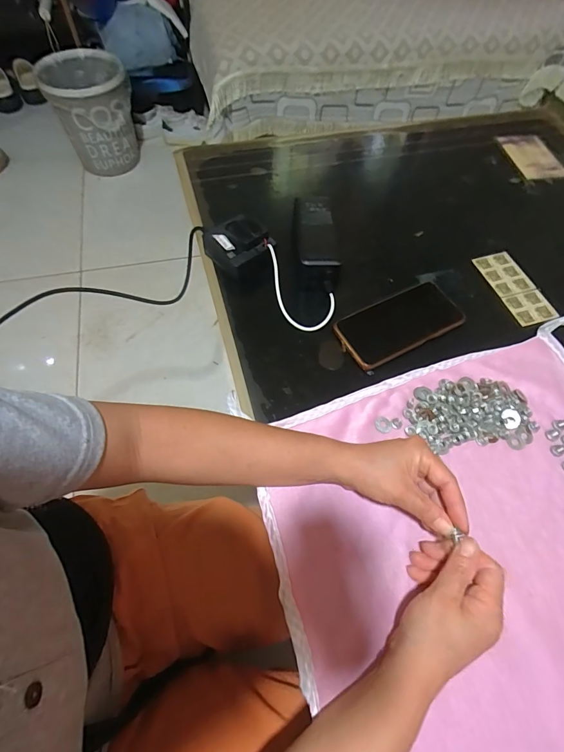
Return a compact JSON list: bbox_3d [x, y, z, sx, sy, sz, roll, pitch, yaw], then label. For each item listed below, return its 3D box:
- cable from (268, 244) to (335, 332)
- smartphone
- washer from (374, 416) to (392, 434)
[{"bbox_3d":[0.012,-0.111,0.486,0.122,0.033,0.065,35,65,14],"label":"cable"},{"bbox_3d":[0.150,-0.068,0.471,0.160,0.012,0.074,-25,65,-15],"label":"smartphone"},{"bbox_3d":[0.113,0.054,0.416,0.018,0.004,0.020,-36,69,-20],"label":"washer"}]

